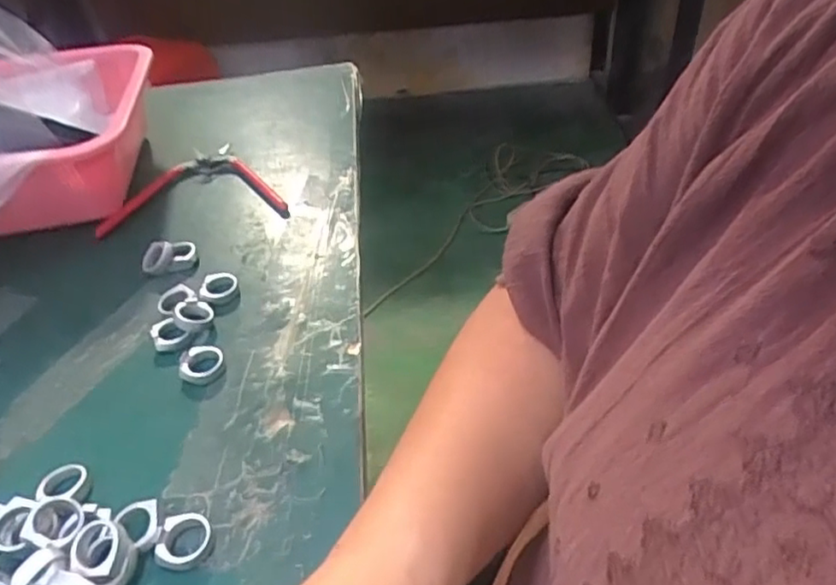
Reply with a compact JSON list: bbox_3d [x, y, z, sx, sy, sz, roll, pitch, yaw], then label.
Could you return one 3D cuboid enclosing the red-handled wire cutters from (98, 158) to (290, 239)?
[{"bbox_3d":[-0.188,-0.089,0.556,0.153,0.020,0.095,-6,38,-1],"label":"red-handled wire cutters"}]

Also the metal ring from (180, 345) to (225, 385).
[{"bbox_3d":[-0.137,0.044,0.405,0.027,0.010,0.028,-3,38,2],"label":"metal ring"}]

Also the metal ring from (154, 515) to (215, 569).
[{"bbox_3d":[-0.114,0.121,0.312,0.024,0.010,0.024,-3,38,2],"label":"metal ring"}]

